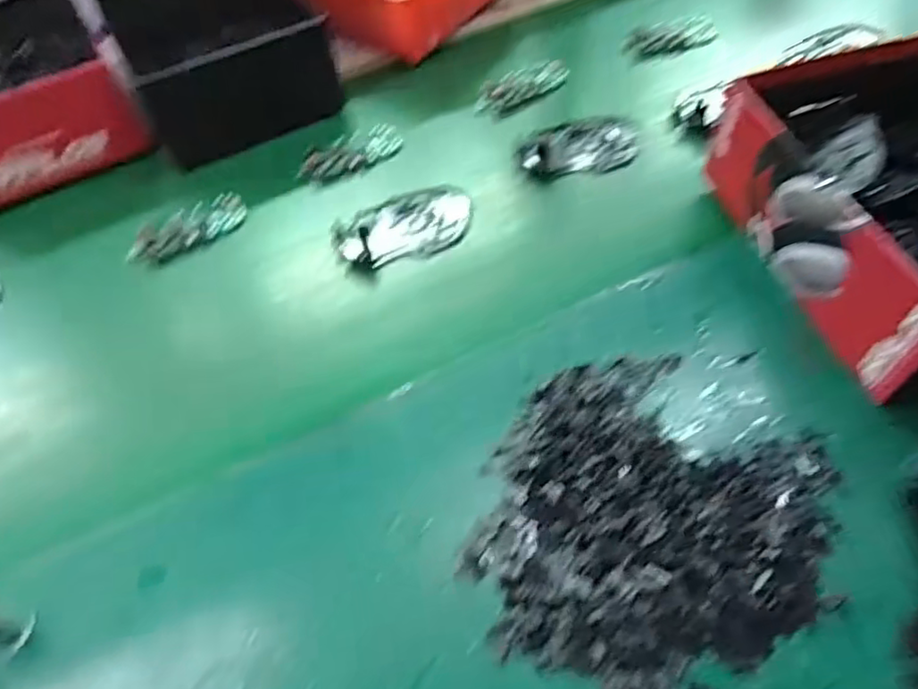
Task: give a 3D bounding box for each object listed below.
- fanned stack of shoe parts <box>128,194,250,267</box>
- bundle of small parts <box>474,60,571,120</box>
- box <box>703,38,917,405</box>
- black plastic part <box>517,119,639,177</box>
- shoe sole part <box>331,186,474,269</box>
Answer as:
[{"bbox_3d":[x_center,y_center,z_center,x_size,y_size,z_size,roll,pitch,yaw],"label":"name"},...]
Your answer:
[{"bbox_3d":[-0.235,-0.102,0.541,0.103,0.015,0.043,-34,57,-18],"label":"fanned stack of shoe parts"},{"bbox_3d":[0.065,-0.263,0.633,0.102,0.021,0.040,-32,57,-16],"label":"bundle of small parts"},{"bbox_3d":[0.317,-0.108,0.441,0.191,0.092,0.259,-14,54,-4],"label":"box"},{"bbox_3d":[0.113,-0.180,0.573,0.112,0.016,0.065,-21,54,-9],"label":"black plastic part"},{"bbox_3d":[-0.046,-0.099,0.527,0.117,0.013,0.067,-19,54,-8],"label":"shoe sole part"}]

